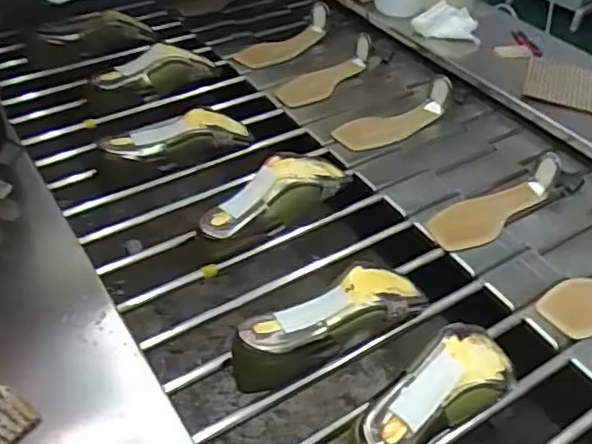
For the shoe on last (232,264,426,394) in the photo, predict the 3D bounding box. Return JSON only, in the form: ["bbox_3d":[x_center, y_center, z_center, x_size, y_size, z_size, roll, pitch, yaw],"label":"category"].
[{"bbox_3d":[0.037,0.111,0.668,0.219,0.076,0.072,-24,50,-23],"label":"shoe on last"}]

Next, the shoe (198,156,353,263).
[{"bbox_3d":[-0.032,-0.024,0.791,0.206,0.074,0.065,-28,51,-26],"label":"shoe"}]

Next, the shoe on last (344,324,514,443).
[{"bbox_3d":[0.136,0.179,0.599,0.219,0.081,0.073,-35,54,-30],"label":"shoe on last"}]

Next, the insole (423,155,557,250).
[{"bbox_3d":[0.278,-0.024,0.831,0.218,0.034,0.073,-19,50,-17],"label":"insole"}]

